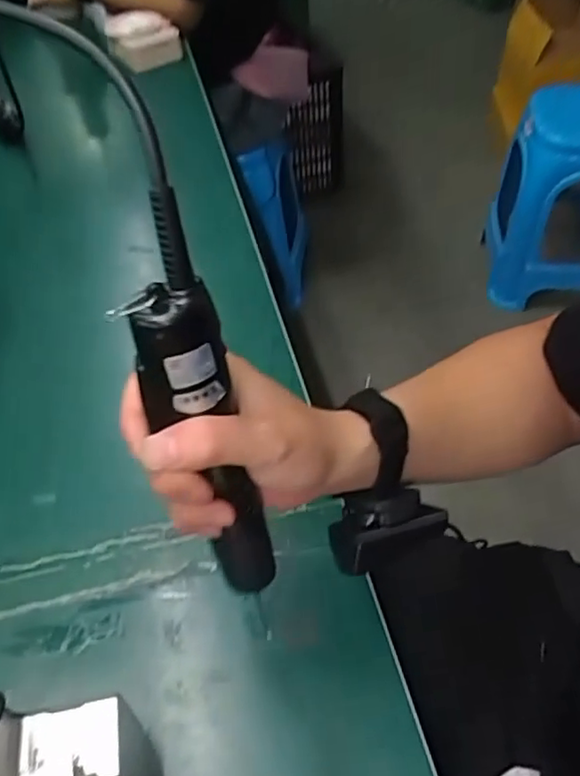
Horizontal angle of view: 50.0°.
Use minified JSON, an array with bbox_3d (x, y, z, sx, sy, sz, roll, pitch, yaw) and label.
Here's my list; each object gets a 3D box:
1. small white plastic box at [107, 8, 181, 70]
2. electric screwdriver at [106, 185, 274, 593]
[{"bbox_3d":[-0.261,-0.615,1.104,0.093,0.070,0.110,-35,54,-22],"label":"small white plastic box"},{"bbox_3d":[-0.042,0.022,0.308,0.029,0.231,0.038,25,51,35],"label":"electric screwdriver"}]

